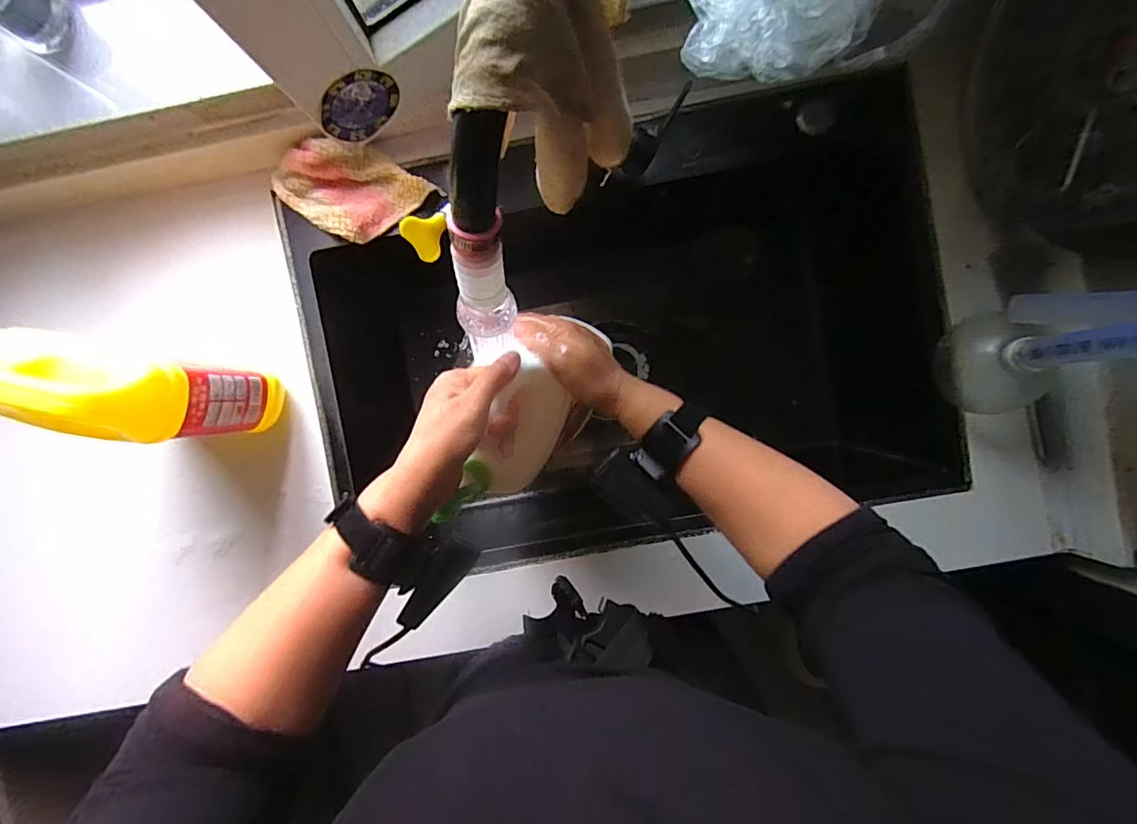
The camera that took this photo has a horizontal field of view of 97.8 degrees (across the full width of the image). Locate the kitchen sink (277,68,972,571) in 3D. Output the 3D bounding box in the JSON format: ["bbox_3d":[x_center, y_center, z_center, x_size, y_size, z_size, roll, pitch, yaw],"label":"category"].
[{"bbox_3d":[0.079,-0.084,0.647,0.704,0.245,0.426,-13,92,2],"label":"kitchen sink"}]

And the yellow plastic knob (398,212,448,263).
[{"bbox_3d":[-0.078,-0.093,0.266,0.026,0.004,0.024,-13,114,-35],"label":"yellow plastic knob"}]

